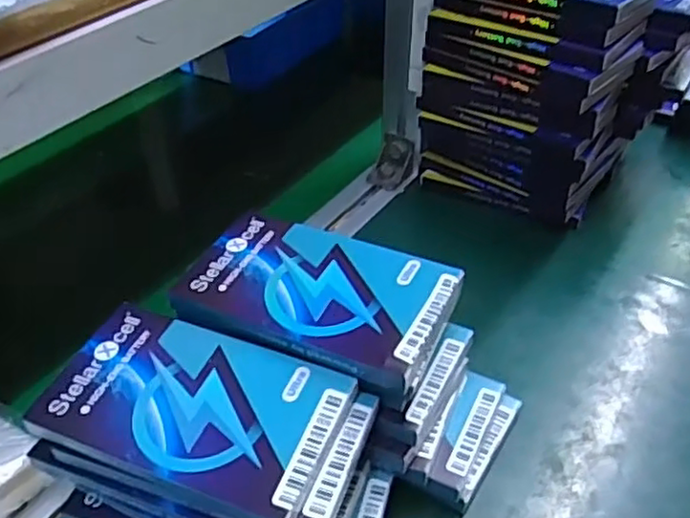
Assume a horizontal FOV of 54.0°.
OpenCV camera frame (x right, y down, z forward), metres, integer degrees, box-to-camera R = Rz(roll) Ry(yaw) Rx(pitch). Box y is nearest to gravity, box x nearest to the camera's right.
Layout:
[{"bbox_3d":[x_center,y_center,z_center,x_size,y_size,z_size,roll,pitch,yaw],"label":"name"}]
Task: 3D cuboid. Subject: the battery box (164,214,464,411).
[{"bbox_3d":[-0.014,0.017,0.349,0.132,0.016,0.077,17,45,18],"label":"battery box"}]

